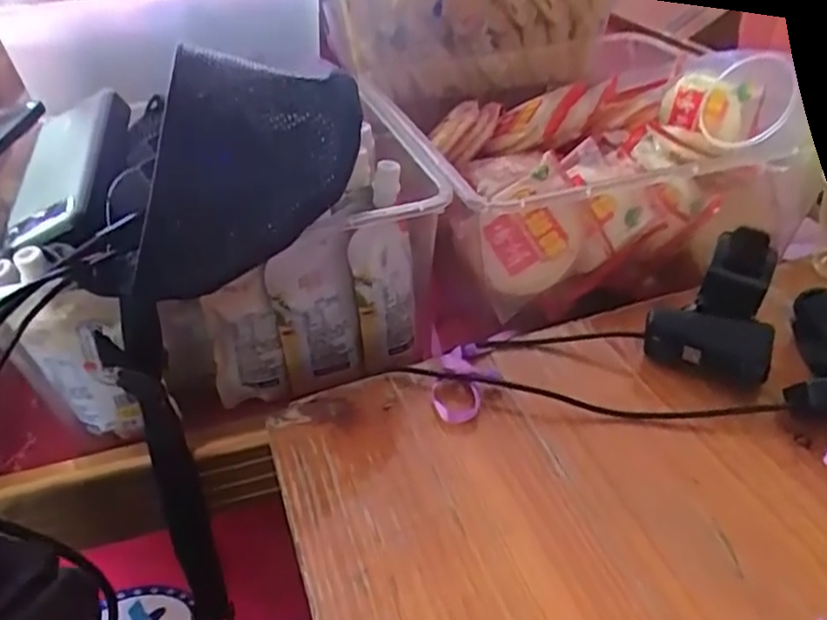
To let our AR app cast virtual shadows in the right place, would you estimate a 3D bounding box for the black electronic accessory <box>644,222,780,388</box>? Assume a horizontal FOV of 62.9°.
[{"bbox_3d":[0.184,-0.006,0.413,0.068,0.090,0.032,13,-2,22],"label":"black electronic accessory"}]

